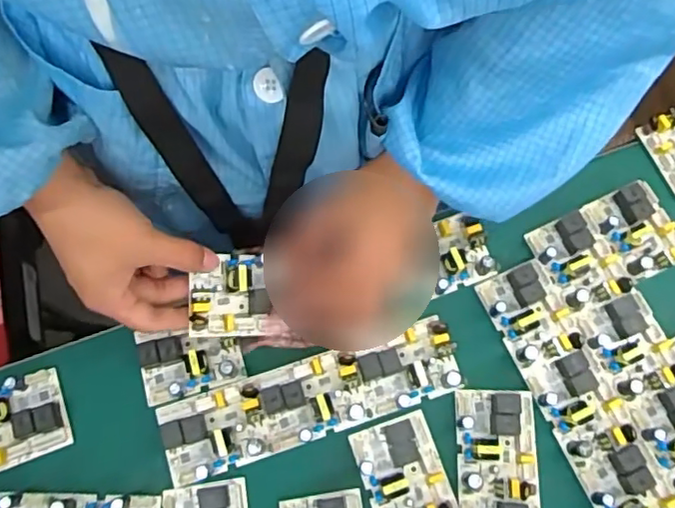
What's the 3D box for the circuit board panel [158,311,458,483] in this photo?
[{"bbox_3d":[-0.020,0.112,0.475,0.236,0.021,0.060,-17,76,-7],"label":"circuit board panel"}]

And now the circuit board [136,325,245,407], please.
[{"bbox_3d":[-0.118,0.084,0.480,0.080,0.022,0.053,-10,75,-5],"label":"circuit board"}]

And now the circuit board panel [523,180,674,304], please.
[{"bbox_3d":[0.234,-0.009,0.517,0.120,0.016,0.078,-25,77,-8],"label":"circuit board panel"}]

